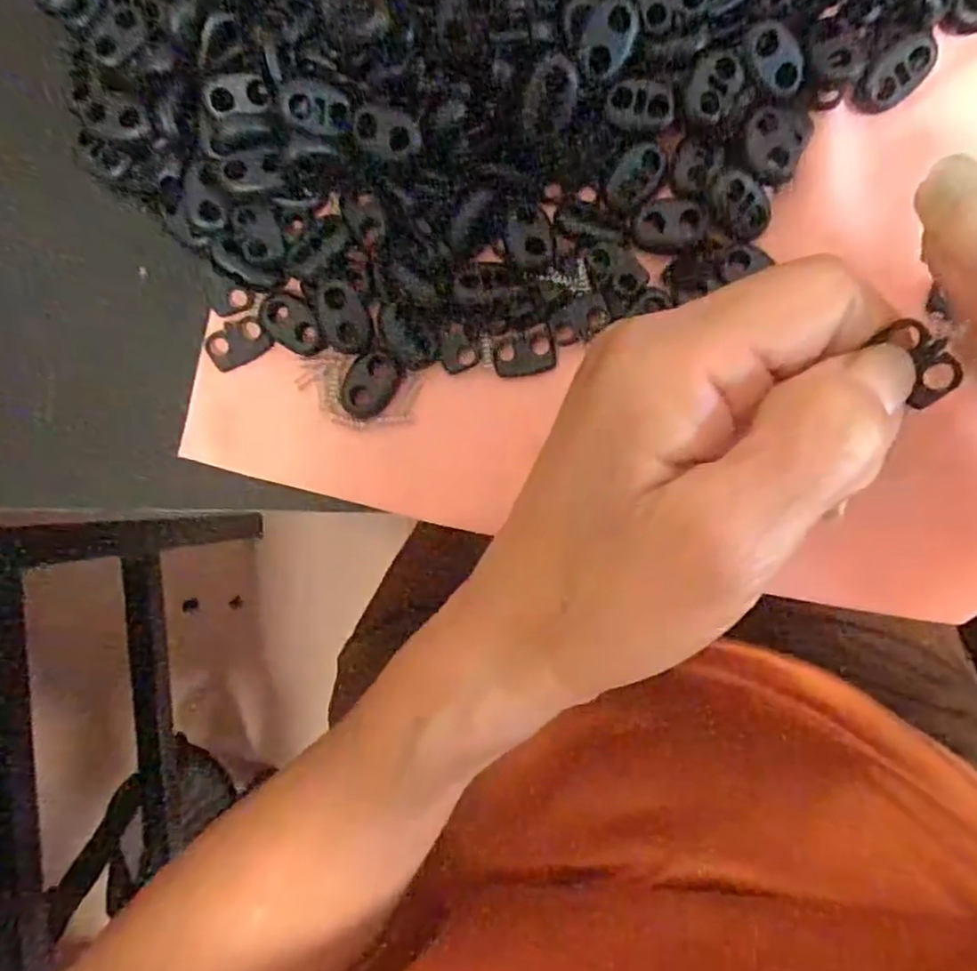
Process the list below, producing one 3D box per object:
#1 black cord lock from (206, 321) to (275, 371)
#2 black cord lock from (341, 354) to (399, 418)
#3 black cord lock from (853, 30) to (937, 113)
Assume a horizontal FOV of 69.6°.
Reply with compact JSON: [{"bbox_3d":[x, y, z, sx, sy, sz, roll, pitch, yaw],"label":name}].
[{"bbox_3d":[-0.074,-0.042,0.207,0.016,0.004,0.012,-30,88,3],"label":"black cord lock"},{"bbox_3d":[-0.035,-0.030,0.207,0.015,0.004,0.020,31,91,3],"label":"black cord lock"},{"bbox_3d":[0.114,-0.115,0.196,0.023,0.008,0.013,-40,87,2],"label":"black cord lock"}]

